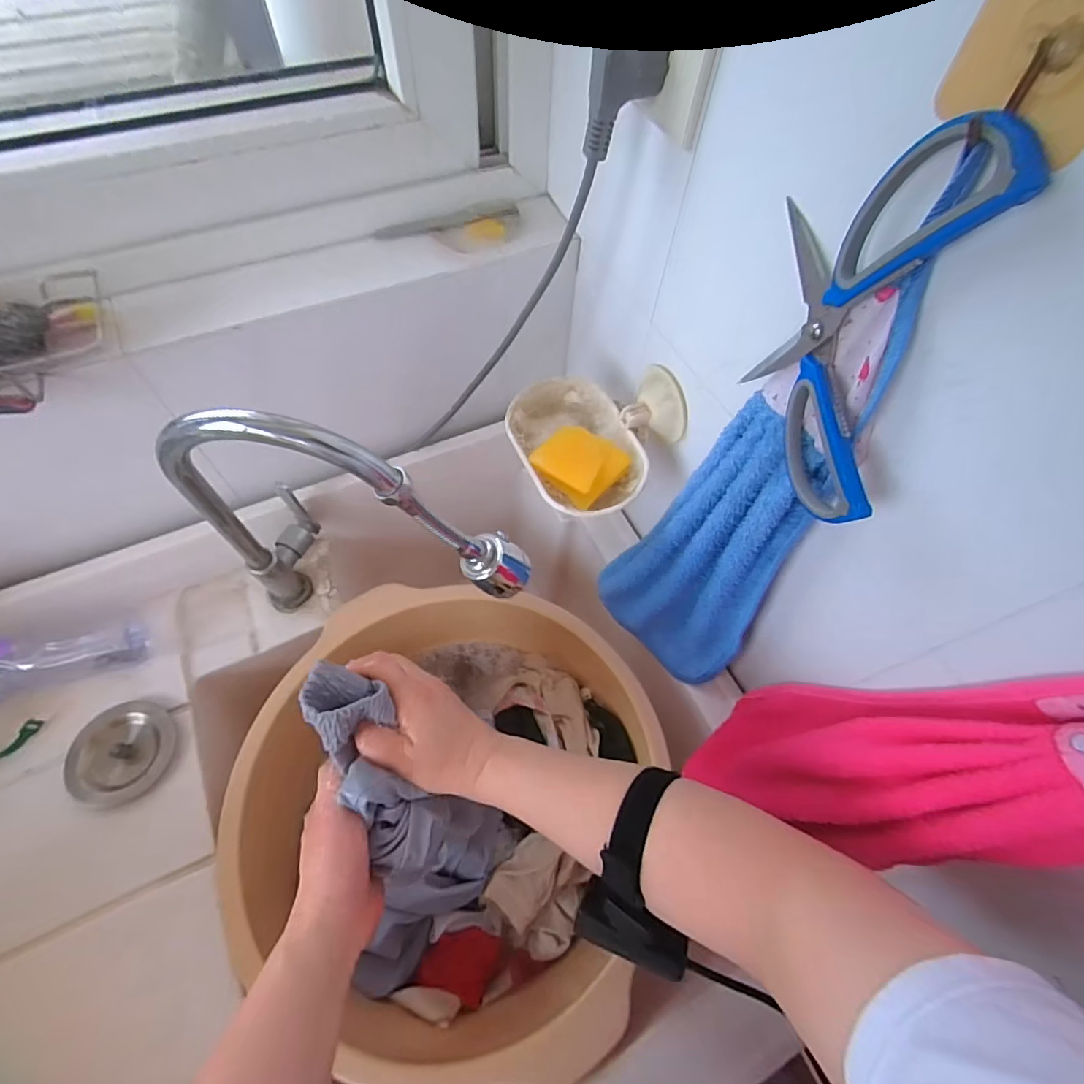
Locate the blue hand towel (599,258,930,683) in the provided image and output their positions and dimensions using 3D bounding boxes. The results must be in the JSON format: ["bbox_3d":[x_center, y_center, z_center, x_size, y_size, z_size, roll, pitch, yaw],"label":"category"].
[{"bbox_3d":[0.133,-0.004,0.385,0.056,0.369,0.125,-39,70,-21],"label":"blue hand towel"}]

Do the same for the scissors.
[{"bbox_3d":[0.147,-0.101,0.247,0.017,0.159,0.136,-13,63,-10],"label":"scissors"}]

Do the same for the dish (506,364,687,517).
[{"bbox_3d":[0.047,-0.095,0.442,0.128,0.059,0.134,-21,64,-14],"label":"dish"}]

